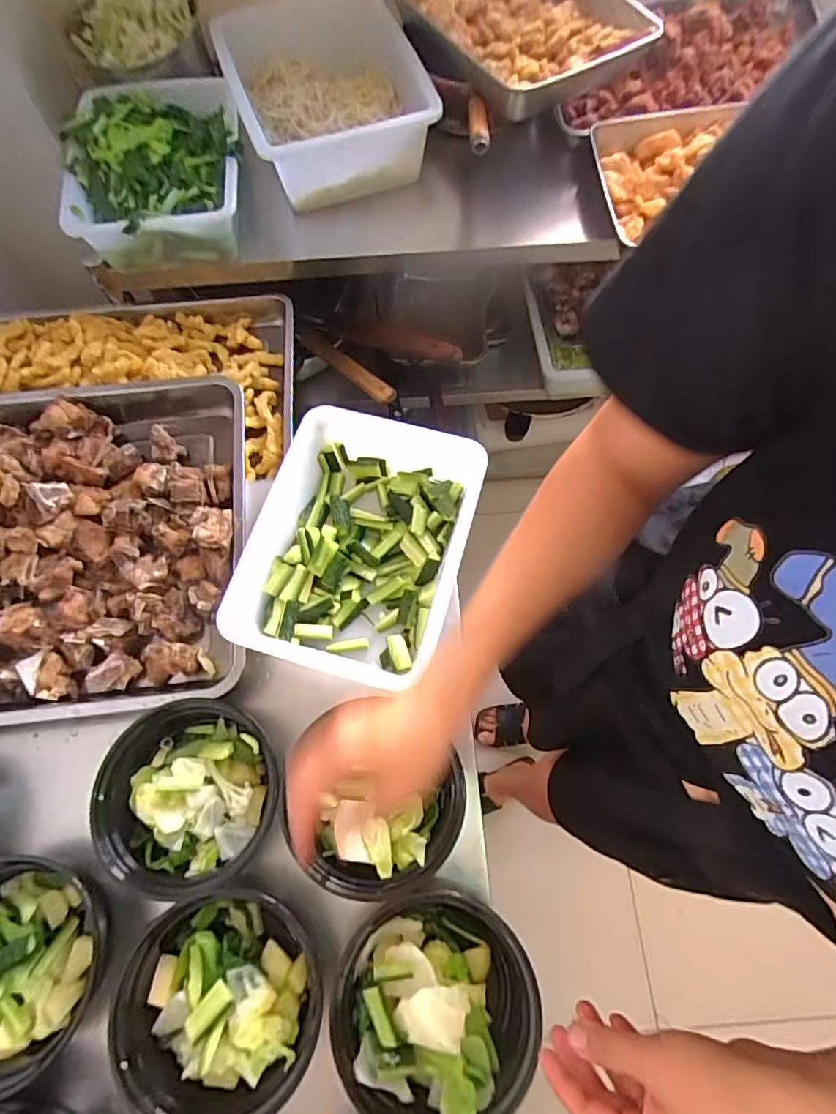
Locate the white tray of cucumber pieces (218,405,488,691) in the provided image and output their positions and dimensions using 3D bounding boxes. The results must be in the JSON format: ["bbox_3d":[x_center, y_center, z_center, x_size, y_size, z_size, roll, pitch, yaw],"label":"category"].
[{"bbox_3d":[-0.065,-0.014,0.552,0.217,0.070,0.272,15,73,6],"label":"white tray of cucumber pieces"}]

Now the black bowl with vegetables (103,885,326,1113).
[{"bbox_3d":[-0.166,0.377,0.436,0.159,0.072,0.153,0,72,1],"label":"black bowl with vegetables"}]

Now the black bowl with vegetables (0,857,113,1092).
[{"bbox_3d":[-0.370,0.359,0.446,0.154,0.089,0.156,0,72,1],"label":"black bowl with vegetables"}]

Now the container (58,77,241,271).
[{"bbox_3d":[-0.383,-0.574,0.764,0.246,0.103,0.286,-11,72,-3],"label":"container"}]

